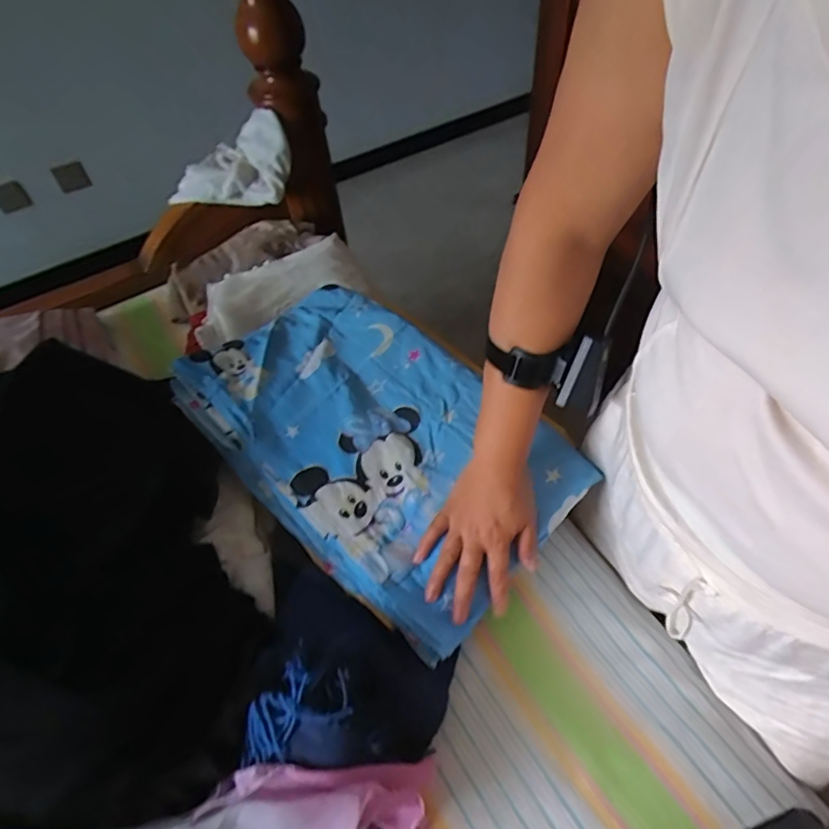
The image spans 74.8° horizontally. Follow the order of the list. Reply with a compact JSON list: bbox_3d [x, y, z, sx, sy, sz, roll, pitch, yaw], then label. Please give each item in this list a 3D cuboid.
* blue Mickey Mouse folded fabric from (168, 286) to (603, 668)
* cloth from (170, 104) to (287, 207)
[{"bbox_3d":[-0.051,0.019,0.649,0.453,0.045,0.285,40,65,23],"label":"blue Mickey Mouse folded fabric"},{"bbox_3d":[-0.308,-0.414,0.950,0.228,0.128,0.055,-32,24,8],"label":"cloth"}]

